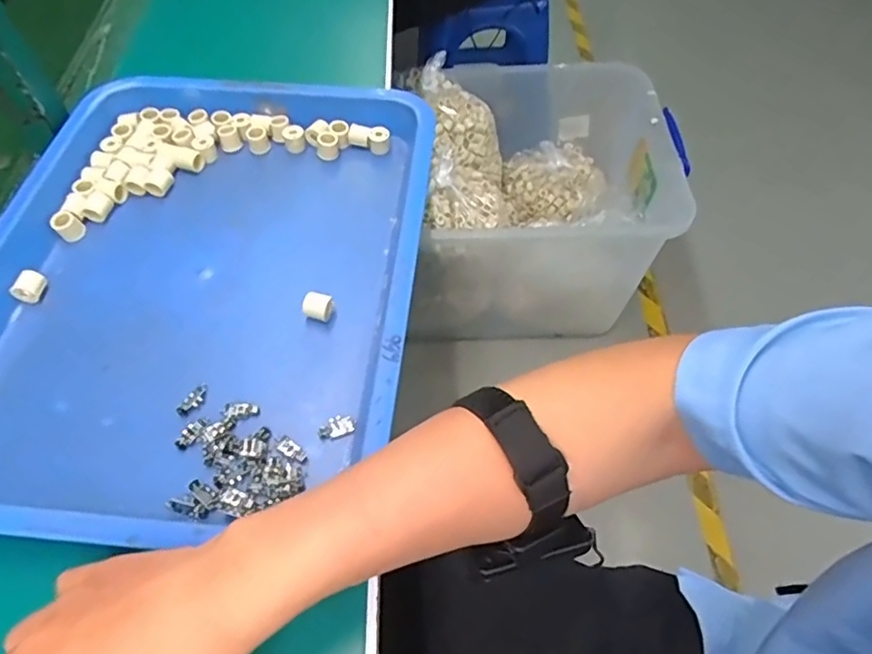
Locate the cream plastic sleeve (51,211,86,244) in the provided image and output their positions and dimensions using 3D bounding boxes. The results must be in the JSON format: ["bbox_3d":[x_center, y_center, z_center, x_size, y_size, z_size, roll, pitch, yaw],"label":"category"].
[{"bbox_3d":[-0.320,-0.088,0.507,0.021,0.019,0.021,-38,64,-22],"label":"cream plastic sleeve"}]

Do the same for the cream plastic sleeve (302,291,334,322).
[{"bbox_3d":[-0.093,-0.015,0.464,0.021,0.019,0.021,12,57,8],"label":"cream plastic sleeve"}]

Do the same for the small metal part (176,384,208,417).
[{"bbox_3d":[-0.173,0.052,0.415,0.010,0.005,0.026,27,61,17],"label":"small metal part"}]

